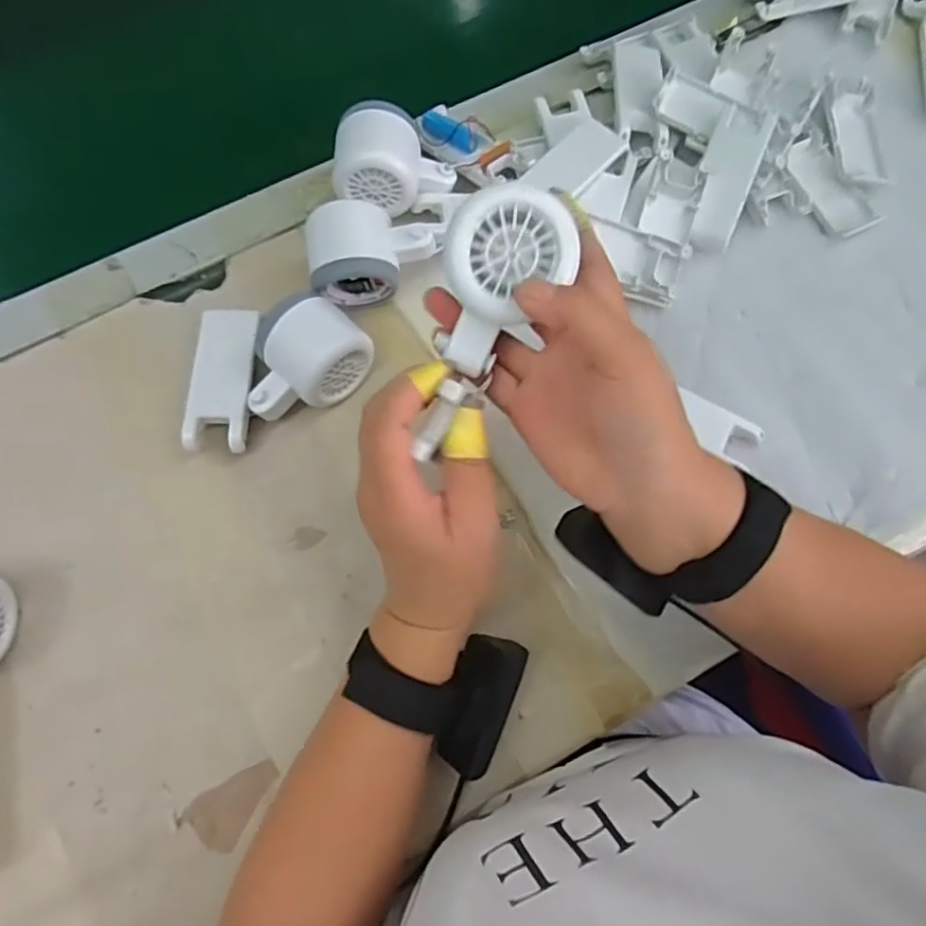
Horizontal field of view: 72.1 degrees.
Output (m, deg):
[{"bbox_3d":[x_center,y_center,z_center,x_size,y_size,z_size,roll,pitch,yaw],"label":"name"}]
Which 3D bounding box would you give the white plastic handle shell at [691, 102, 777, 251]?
[{"bbox_3d":[0.192,-0.207,0.457,0.035,0.018,0.102,17,92,3],"label":"white plastic handle shell"}]

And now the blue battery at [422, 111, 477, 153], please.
[{"bbox_3d":[-0.011,-0.248,0.480,0.049,0.015,0.016,40,77,9],"label":"blue battery"}]

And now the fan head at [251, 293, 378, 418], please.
[{"bbox_3d":[-0.104,-0.066,0.414,0.082,0.052,0.059,-36,78,-11],"label":"fan head"}]

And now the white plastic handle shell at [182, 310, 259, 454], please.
[{"bbox_3d":[-0.160,-0.057,0.430,0.041,0.016,0.099,3,74,-1],"label":"white plastic handle shell"}]

